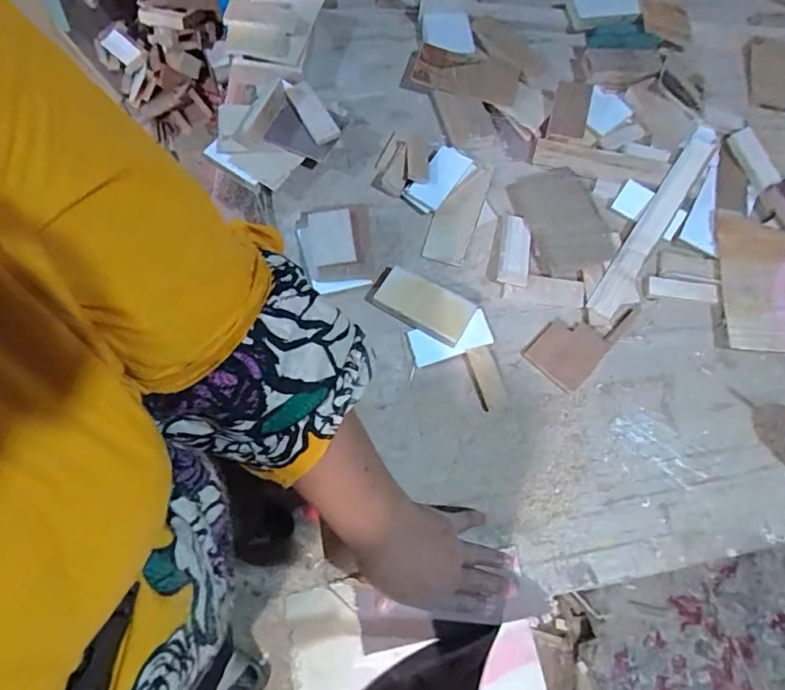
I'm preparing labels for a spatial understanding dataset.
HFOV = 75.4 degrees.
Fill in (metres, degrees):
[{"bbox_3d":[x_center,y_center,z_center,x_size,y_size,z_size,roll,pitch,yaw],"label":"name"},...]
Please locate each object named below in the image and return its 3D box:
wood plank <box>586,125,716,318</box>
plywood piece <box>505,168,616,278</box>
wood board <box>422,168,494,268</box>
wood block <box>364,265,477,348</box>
[{"bbox_3d":[0.316,-0.153,0.610,0.032,0.012,0.299,34,75,8],"label":"wood plank"},{"bbox_3d":[0.201,-0.152,0.599,0.093,0.012,0.138,-21,75,-8],"label":"plywood piece"},{"bbox_3d":[0.080,-0.162,0.611,0.050,0.008,0.141,19,73,4],"label":"wood board"},{"bbox_3d":[0.031,-0.046,0.563,0.112,0.014,0.057,29,74,7],"label":"wood block"}]

